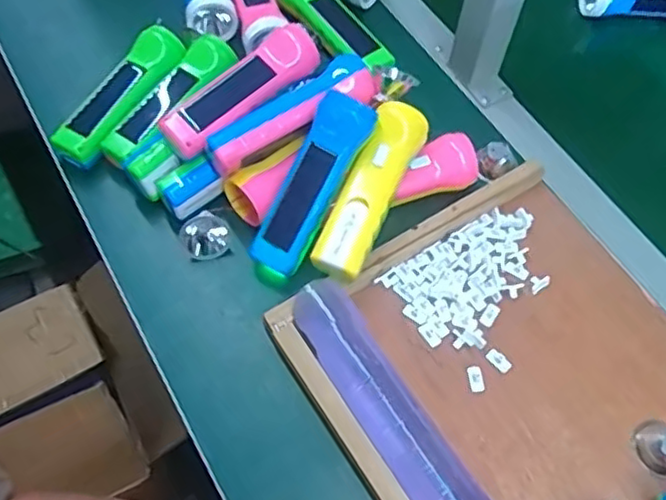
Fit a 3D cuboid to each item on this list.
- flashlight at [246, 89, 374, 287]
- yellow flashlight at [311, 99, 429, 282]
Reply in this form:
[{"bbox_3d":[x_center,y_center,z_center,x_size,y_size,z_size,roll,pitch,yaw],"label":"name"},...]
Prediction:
[{"bbox_3d":[-0.021,-0.048,0.553,0.045,0.035,0.170,30,98,13],"label":"flashlight"},{"bbox_3d":[0.033,-0.052,0.554,0.041,0.039,0.160,24,76,10],"label":"yellow flashlight"}]

